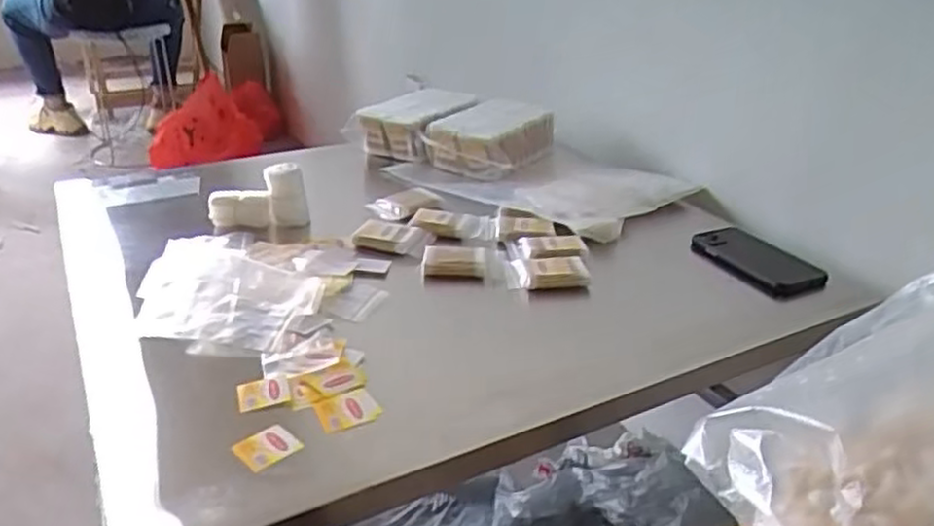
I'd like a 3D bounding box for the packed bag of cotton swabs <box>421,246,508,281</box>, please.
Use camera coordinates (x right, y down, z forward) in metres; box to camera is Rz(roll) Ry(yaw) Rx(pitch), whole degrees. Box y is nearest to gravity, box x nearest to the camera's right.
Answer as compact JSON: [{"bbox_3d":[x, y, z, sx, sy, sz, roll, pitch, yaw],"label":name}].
[{"bbox_3d":[-0.003,0.002,0.856,0.092,0.025,0.063,2,27,1],"label":"packed bag of cotton swabs"}]

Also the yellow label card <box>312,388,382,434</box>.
[{"bbox_3d":[-0.102,0.125,0.626,0.049,0.009,0.042,-11,30,-23],"label":"yellow label card"}]

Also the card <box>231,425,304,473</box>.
[{"bbox_3d":[-0.159,0.146,0.586,0.043,0.004,0.039,-28,41,-36],"label":"card"}]

